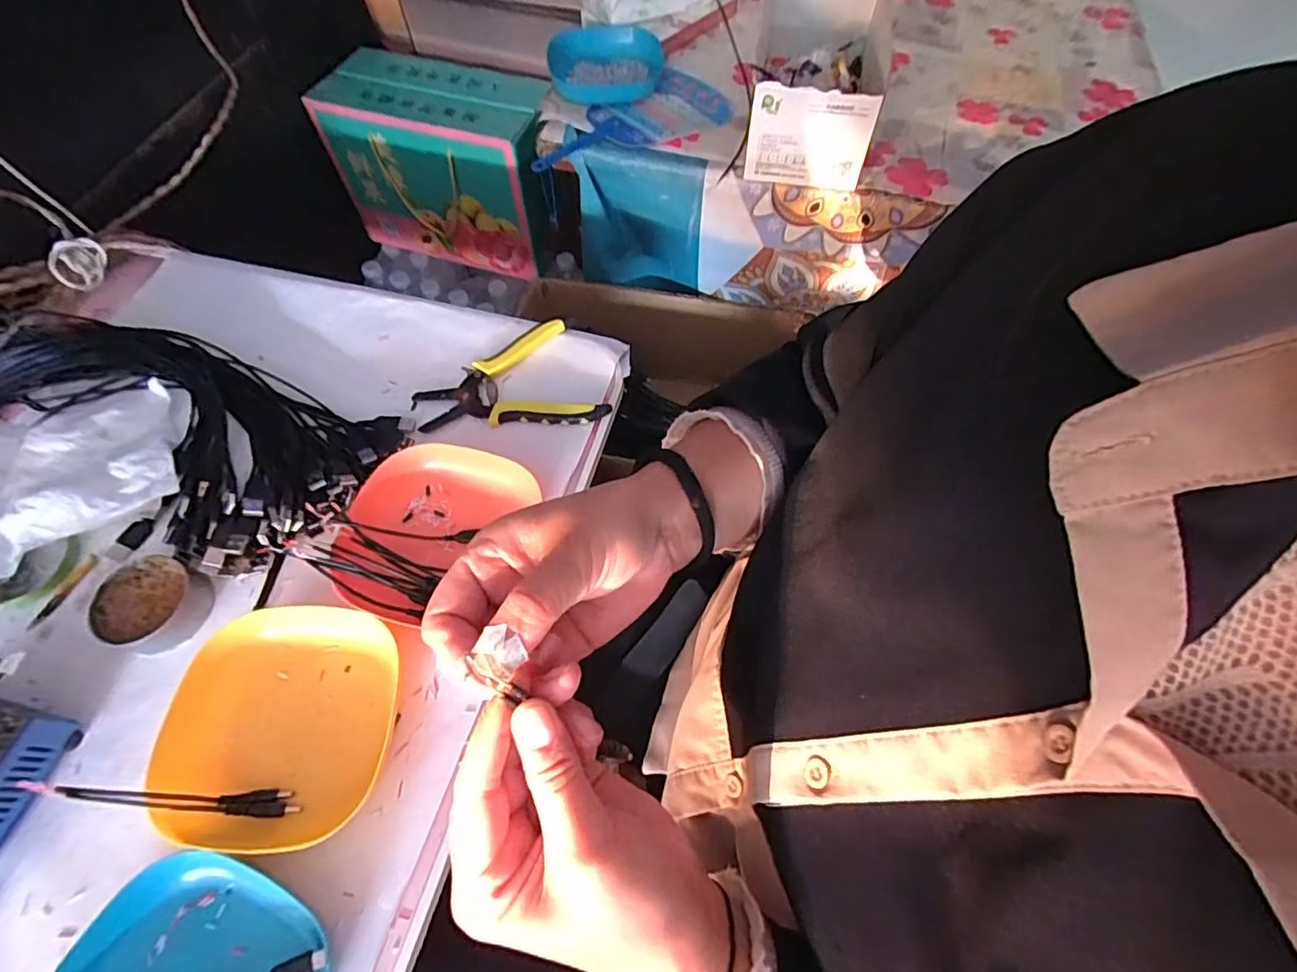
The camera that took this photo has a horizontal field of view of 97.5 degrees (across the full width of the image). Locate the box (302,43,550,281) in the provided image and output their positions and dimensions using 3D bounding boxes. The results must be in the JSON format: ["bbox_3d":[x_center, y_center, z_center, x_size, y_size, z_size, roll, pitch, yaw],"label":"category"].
[{"bbox_3d":[-0.313,-0.515,0.921,0.330,0.231,0.160,16,63,7],"label":"box"}]

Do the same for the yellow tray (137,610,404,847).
[{"bbox_3d":[-0.246,0.151,0.369,0.145,0.028,0.138,3,62,1],"label":"yellow tray"}]

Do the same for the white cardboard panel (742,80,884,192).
[{"bbox_3d":[0.162,-0.350,0.573,0.120,0.099,0.008,9,67,2],"label":"white cardboard panel"}]

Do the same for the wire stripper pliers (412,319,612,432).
[{"bbox_3d":[-0.124,-0.080,0.498,0.147,0.011,0.119,-25,65,-13],"label":"wire stripper pliers"}]

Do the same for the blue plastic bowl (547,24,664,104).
[{"bbox_3d":[-0.051,-0.513,0.694,0.140,0.034,0.122,-2,62,-2],"label":"blue plastic bowl"}]

